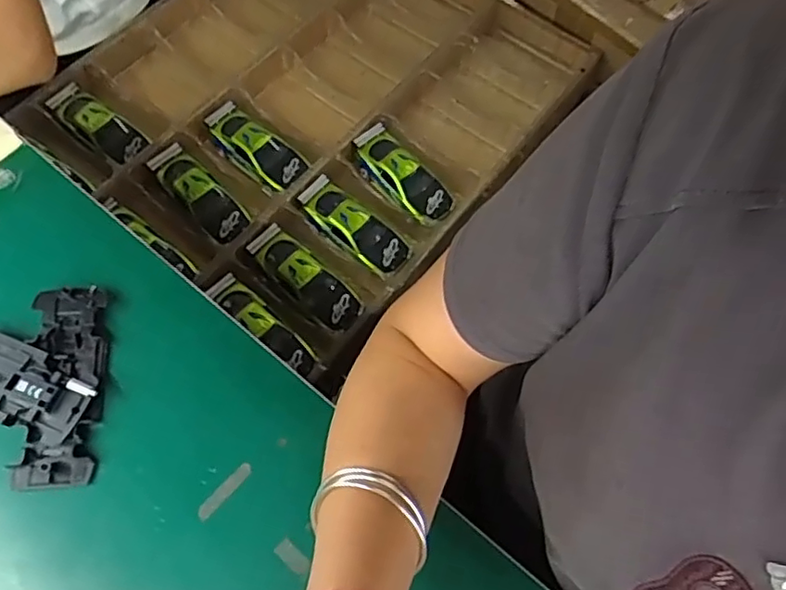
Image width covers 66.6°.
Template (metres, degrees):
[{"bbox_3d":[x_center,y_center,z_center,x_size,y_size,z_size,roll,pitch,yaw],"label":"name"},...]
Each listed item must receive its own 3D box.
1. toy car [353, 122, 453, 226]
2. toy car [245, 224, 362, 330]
[{"bbox_3d":[0.011,-0.132,0.659,0.131,0.031,0.055,43,70,15],"label":"toy car"},{"bbox_3d":[-0.086,-0.017,0.608,0.131,0.032,0.049,43,70,15],"label":"toy car"}]

